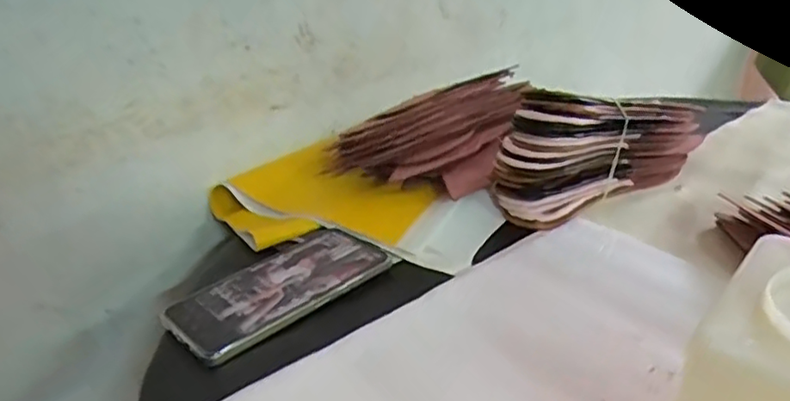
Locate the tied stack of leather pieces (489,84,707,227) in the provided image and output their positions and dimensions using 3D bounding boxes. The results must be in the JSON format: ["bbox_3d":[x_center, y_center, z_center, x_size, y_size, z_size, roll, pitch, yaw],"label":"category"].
[{"bbox_3d":[0.216,-0.068,0.618,0.272,0.116,0.062,-23,32,-25],"label":"tied stack of leather pieces"}]

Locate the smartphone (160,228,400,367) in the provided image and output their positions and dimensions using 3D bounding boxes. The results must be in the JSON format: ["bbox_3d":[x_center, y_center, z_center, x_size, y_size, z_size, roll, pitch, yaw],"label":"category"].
[{"bbox_3d":[-0.087,0.063,0.484,0.084,0.011,0.166,19,33,39],"label":"smartphone"}]

